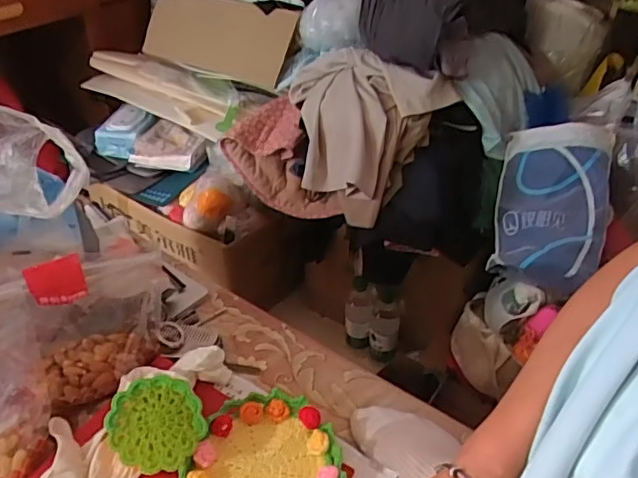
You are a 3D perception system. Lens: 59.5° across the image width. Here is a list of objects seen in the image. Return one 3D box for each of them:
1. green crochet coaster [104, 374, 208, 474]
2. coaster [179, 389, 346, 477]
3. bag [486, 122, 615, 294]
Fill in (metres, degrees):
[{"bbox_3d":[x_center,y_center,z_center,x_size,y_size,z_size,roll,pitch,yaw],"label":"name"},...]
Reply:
[{"bbox_3d":[-0.144,0.161,0.492,0.081,0.009,0.075,6,54,-8],"label":"green crochet coaster"},{"bbox_3d":[-0.048,0.209,0.516,0.133,0.020,0.148,18,43,18],"label":"coaster"},{"bbox_3d":[0.385,-0.061,0.932,0.170,0.085,0.300,2,69,37],"label":"bag"}]

